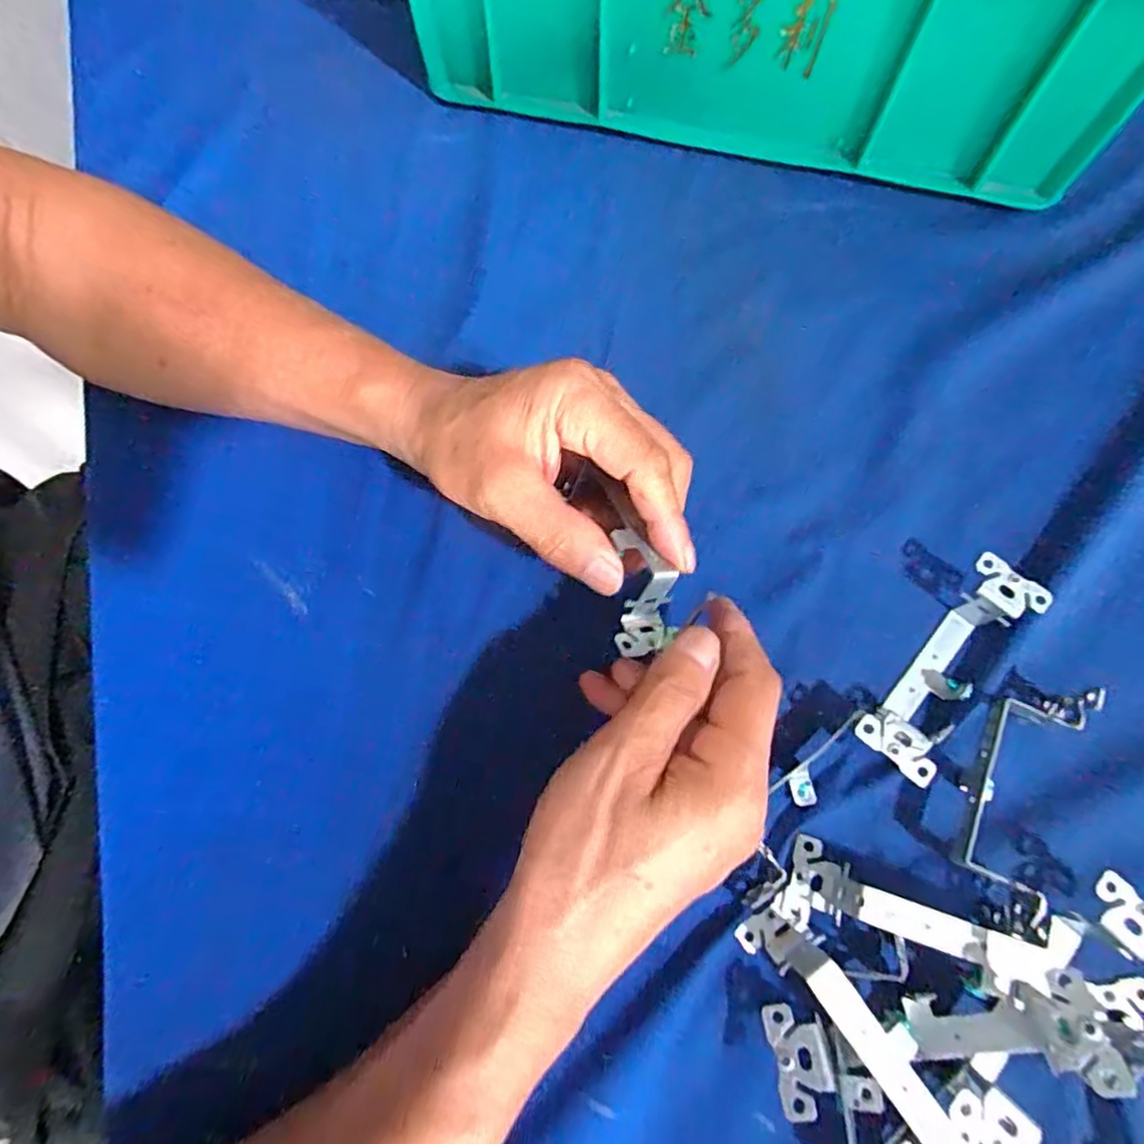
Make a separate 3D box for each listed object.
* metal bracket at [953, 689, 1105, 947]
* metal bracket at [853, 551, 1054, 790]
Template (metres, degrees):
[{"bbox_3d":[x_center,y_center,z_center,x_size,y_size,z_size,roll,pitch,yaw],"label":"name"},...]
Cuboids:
[{"bbox_3d":[0.181,0.092,0.257,0.030,0.028,0.101,25,74,9],"label":"metal bracket"},{"bbox_3d":[0.162,0.043,0.275,0.031,0.028,0.104,40,77,13],"label":"metal bracket"}]

